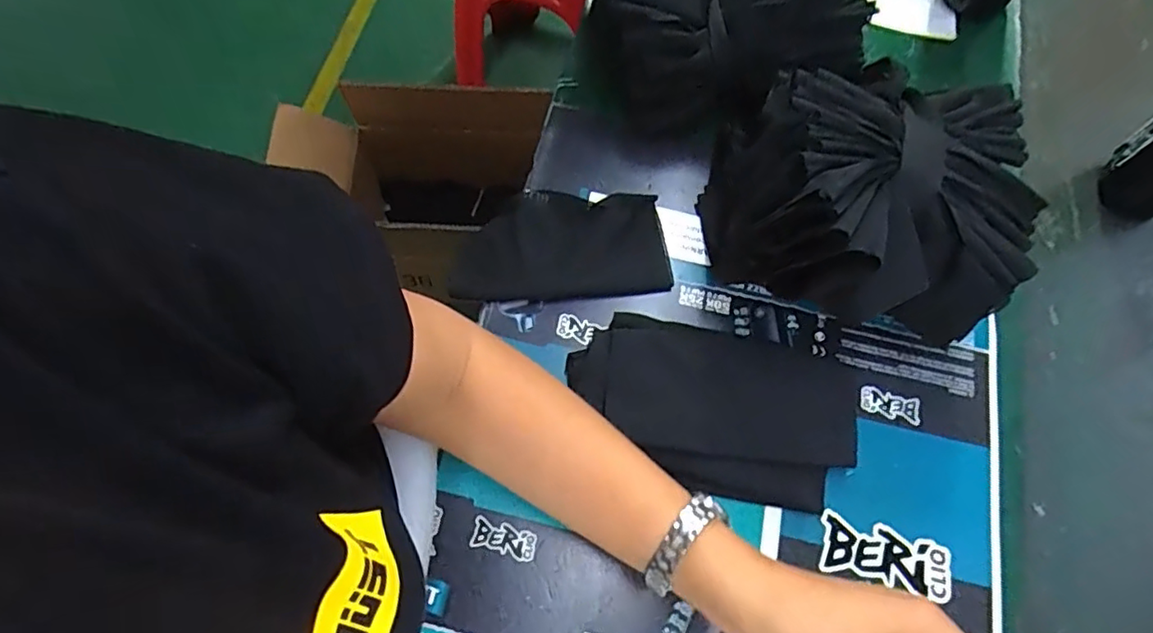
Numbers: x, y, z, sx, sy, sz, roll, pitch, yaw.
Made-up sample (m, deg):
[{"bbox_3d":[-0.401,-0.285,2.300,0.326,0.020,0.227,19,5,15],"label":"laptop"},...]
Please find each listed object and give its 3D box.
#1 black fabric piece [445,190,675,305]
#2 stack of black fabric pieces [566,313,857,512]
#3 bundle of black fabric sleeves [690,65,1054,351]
[{"bbox_3d":[-0.015,-0.055,0.475,0.166,0.016,0.089,-6,70,-4],"label":"black fabric piece"},{"bbox_3d":[0.095,0.060,0.424,0.195,0.034,0.115,11,69,2],"label":"stack of black fabric pieces"},{"bbox_3d":[0.200,-0.087,0.434,0.198,0.133,0.192,1,69,-1],"label":"bundle of black fabric sleeves"}]

